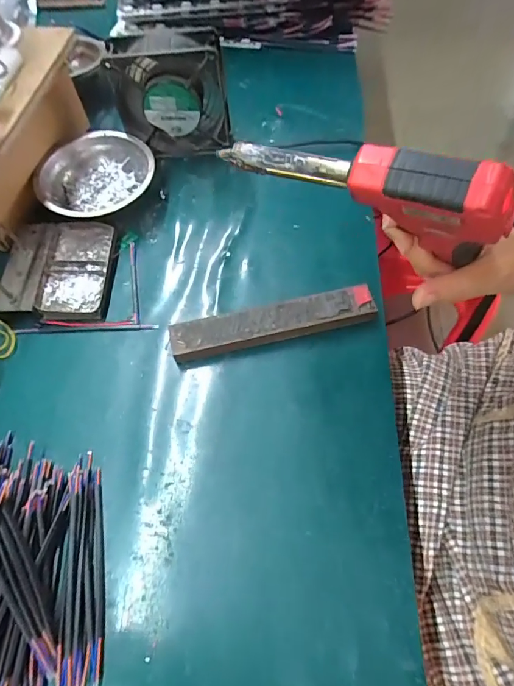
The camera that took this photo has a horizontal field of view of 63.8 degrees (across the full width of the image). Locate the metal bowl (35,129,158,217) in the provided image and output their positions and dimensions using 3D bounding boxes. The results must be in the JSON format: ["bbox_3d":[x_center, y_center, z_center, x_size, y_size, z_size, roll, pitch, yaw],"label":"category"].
[{"bbox_3d":[-0.186,-0.189,0.476,0.125,0.037,0.125,0,63,-1],"label":"metal bowl"}]

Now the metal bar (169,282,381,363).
[{"bbox_3d":[0.014,-0.019,0.386,0.187,0.026,0.035,-9,63,-5],"label":"metal bar"}]

